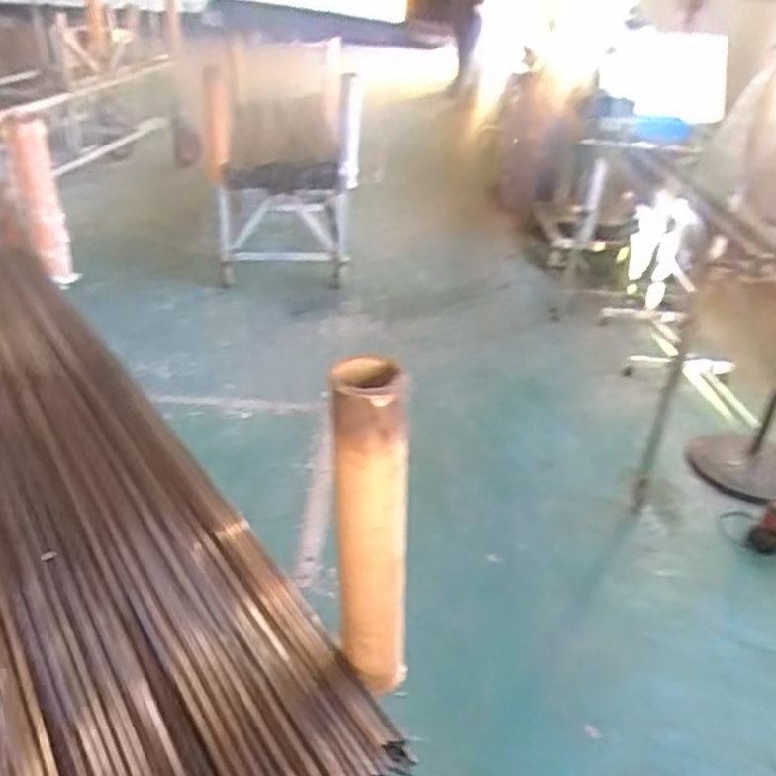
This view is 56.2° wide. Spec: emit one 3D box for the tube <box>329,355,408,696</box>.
[{"bbox_3d":[-0.022,0.202,0.937,0.105,0.489,0.103,2,30,-3],"label":"tube"}]

